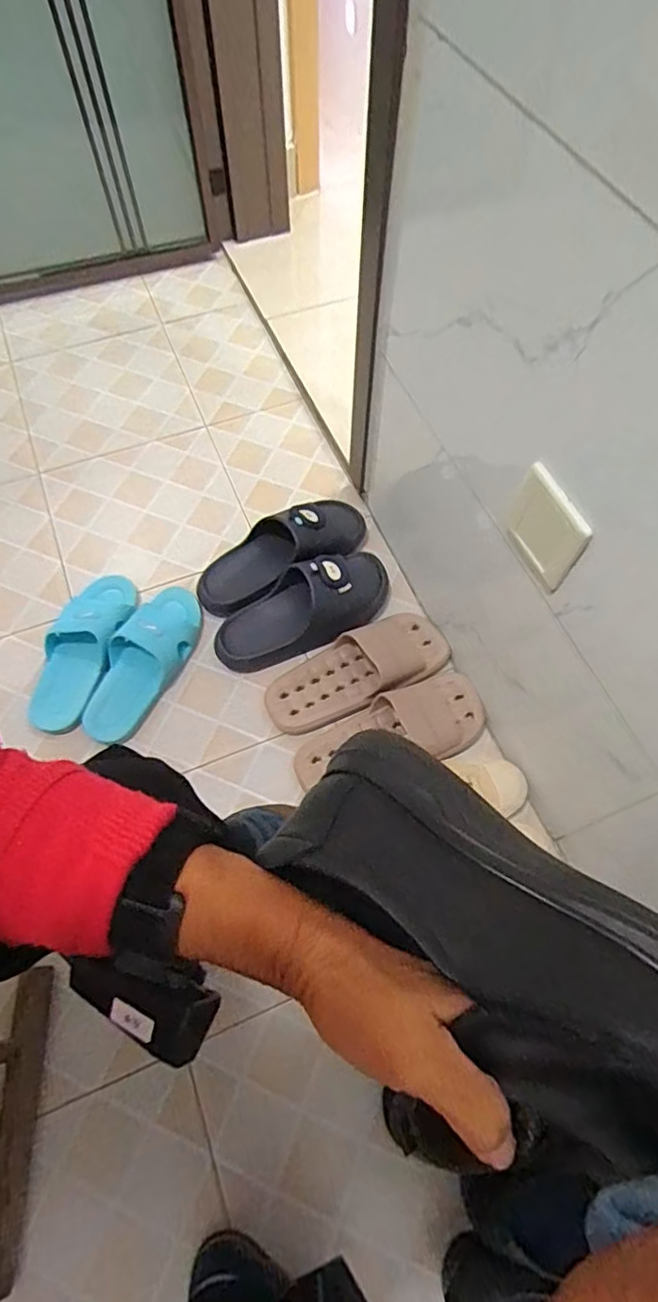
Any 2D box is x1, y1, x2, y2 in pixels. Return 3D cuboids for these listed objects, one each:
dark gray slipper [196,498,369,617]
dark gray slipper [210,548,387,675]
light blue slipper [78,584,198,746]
[{"bbox_3d":[-0.068,-0.152,0.896,0.283,0.088,0.113,-30,68,-14],"label":"dark gray slipper"},{"bbox_3d":[-0.038,-0.065,0.850,0.268,0.078,0.119,-18,66,-9],"label":"dark gray slipper"},{"bbox_3d":[-0.271,0.014,0.854,0.102,0.064,0.247,25,79,18],"label":"light blue slipper"}]

